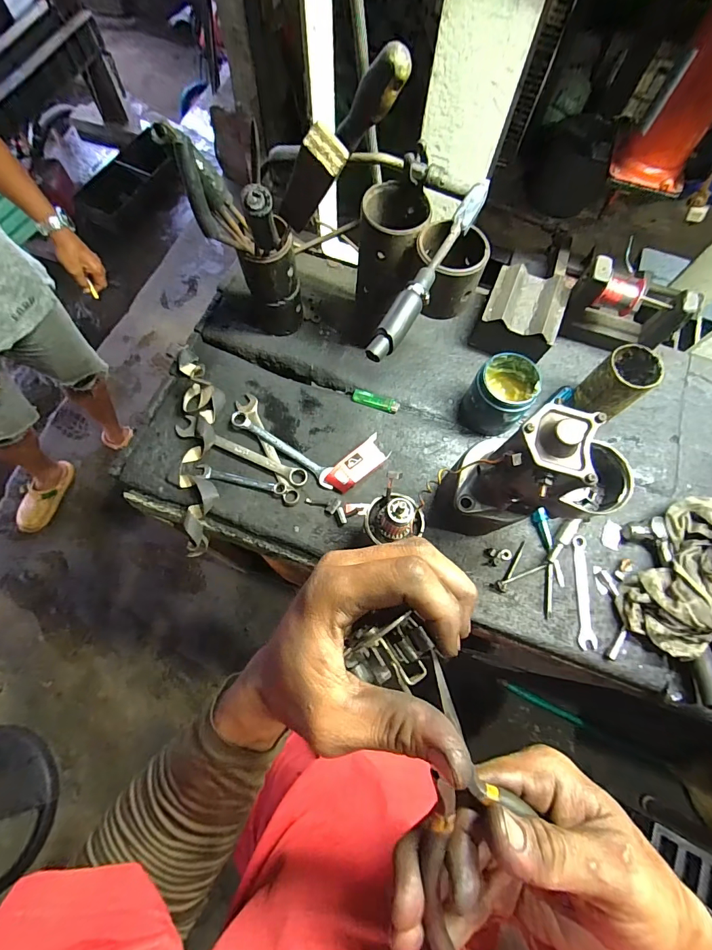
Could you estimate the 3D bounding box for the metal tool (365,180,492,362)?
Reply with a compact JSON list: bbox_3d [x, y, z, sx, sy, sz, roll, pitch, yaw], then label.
[{"bbox_3d":[0.088,-0.236,0.450,0.028,0.027,0.266,30,72,8],"label":"metal tool"}]

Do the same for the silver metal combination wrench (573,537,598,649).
[{"bbox_3d":[0.328,0.166,0.570,0.024,0.008,0.155,6,71,0],"label":"silver metal combination wrench"}]

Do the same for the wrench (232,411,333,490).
[{"bbox_3d":[-0.115,-0.043,0.628,0.194,0.020,0.028,33,73,9],"label":"wrench"}]

